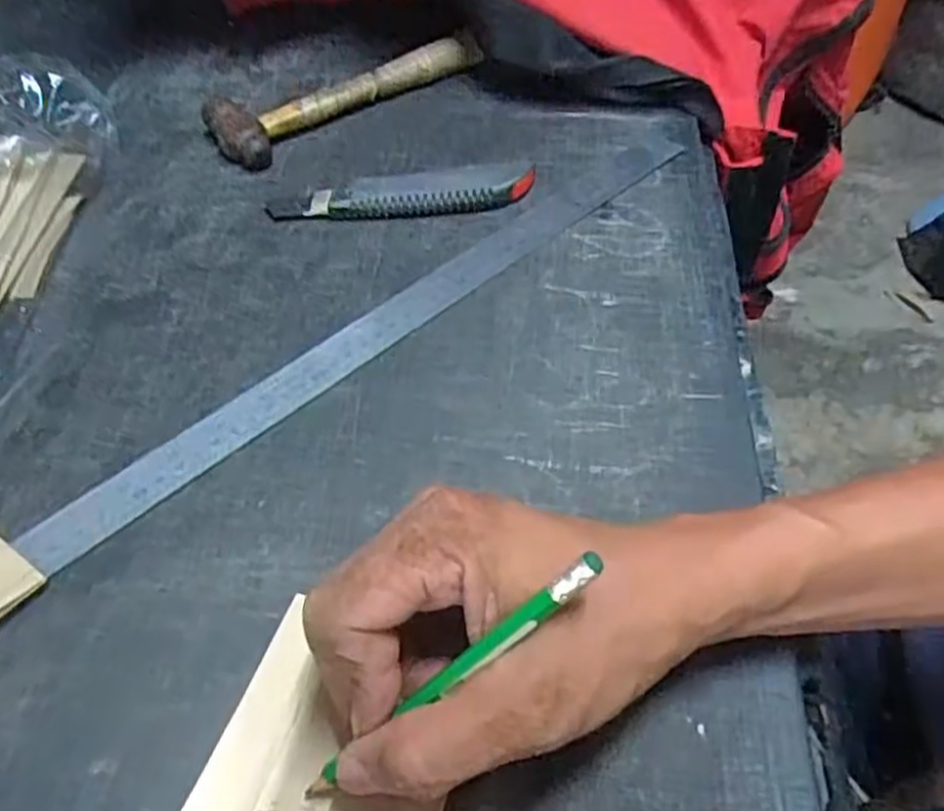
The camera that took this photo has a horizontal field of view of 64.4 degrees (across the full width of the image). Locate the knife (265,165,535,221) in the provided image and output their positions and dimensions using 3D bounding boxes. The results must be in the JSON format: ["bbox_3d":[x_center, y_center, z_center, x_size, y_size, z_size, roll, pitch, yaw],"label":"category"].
[{"bbox_3d":[-0.045,-0.131,0.469,0.167,0.014,0.027,-3,49,1],"label":"knife"}]

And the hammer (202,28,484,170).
[{"bbox_3d":[-0.091,-0.232,0.553,0.205,0.029,0.064,-28,53,-19],"label":"hammer"}]

